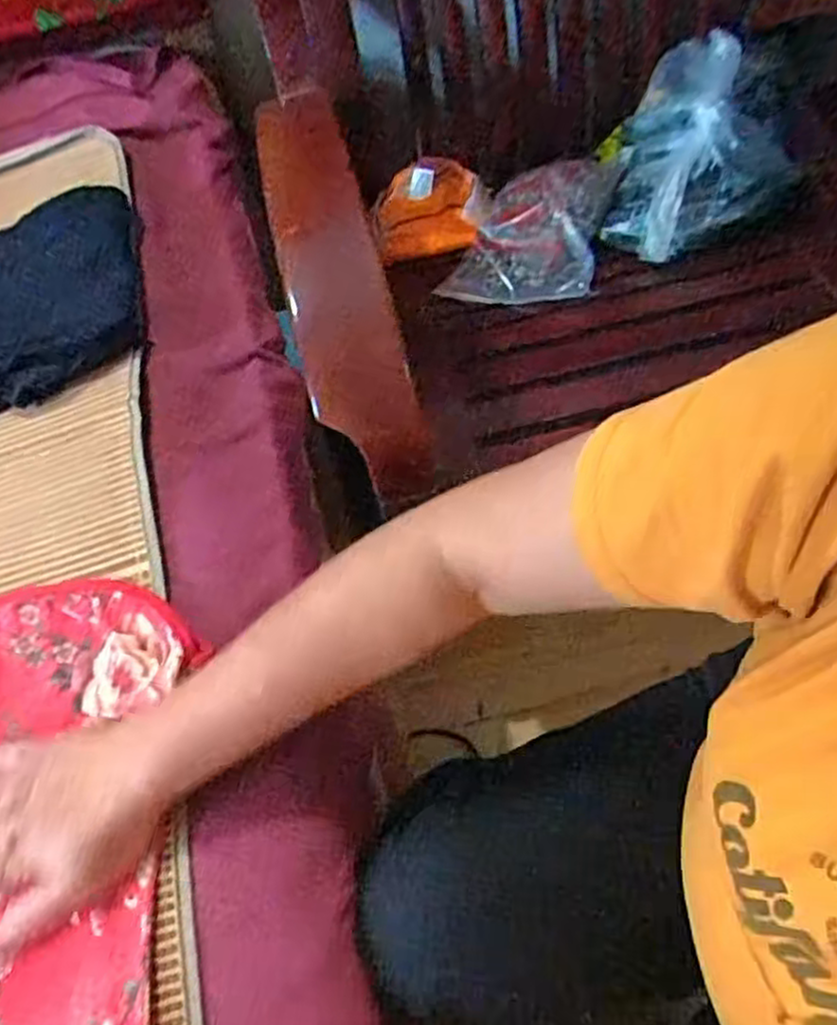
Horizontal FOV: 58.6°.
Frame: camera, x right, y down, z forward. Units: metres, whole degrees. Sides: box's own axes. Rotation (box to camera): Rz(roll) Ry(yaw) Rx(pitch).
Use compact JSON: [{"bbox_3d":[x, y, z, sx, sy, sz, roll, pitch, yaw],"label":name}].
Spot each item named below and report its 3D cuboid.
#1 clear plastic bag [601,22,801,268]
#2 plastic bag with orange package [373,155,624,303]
[{"bbox_3d":[0.284,-0.399,0.815,0.164,0.142,0.201,-27,61,-10],"label":"clear plastic bag"},{"bbox_3d":[0.085,-0.341,0.880,0.261,0.078,0.182,15,63,14],"label":"plastic bag with orange package"}]

